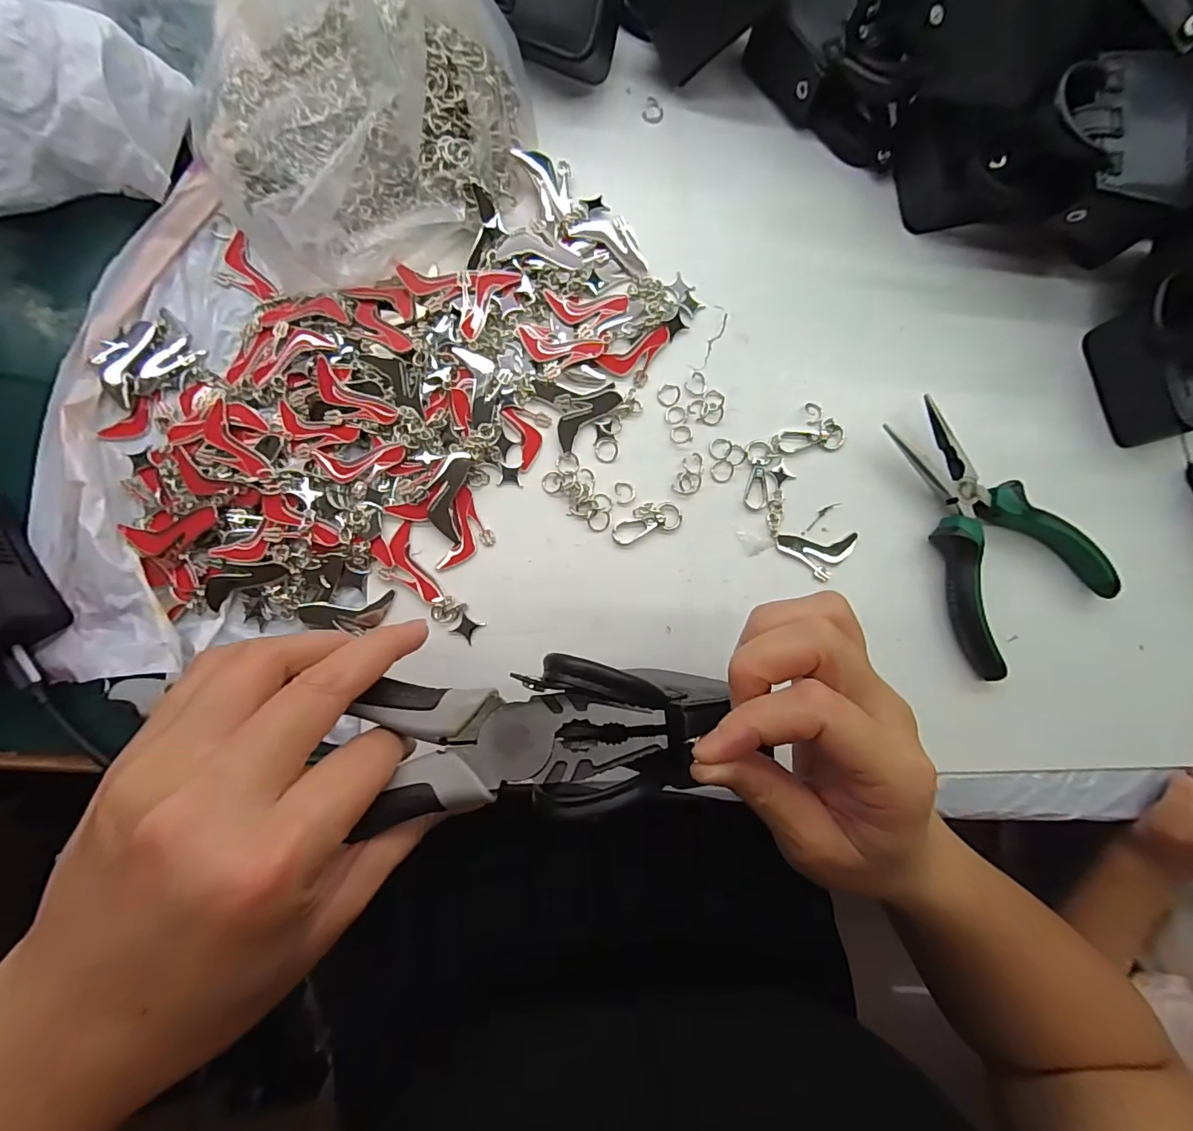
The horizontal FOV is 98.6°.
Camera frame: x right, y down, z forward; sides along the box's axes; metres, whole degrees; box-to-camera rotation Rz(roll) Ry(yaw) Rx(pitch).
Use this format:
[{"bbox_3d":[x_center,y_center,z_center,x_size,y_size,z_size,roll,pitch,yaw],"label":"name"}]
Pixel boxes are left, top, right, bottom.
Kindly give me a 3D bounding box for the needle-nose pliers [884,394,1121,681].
[{"bbox_3d":[0.221,-0.024,0.294,0.090,0.023,0.148,-29,89,-7],"label":"needle-nose pliers"}]

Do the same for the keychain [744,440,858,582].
[{"bbox_3d":[0.110,-0.031,0.292,0.036,0.004,0.083,-44,91,-7],"label":"keychain"}]

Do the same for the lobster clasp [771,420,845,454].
[{"bbox_3d":[0.123,-0.072,0.296,0.044,0.004,0.017,-14,87,-7],"label":"lobster clasp"}]

